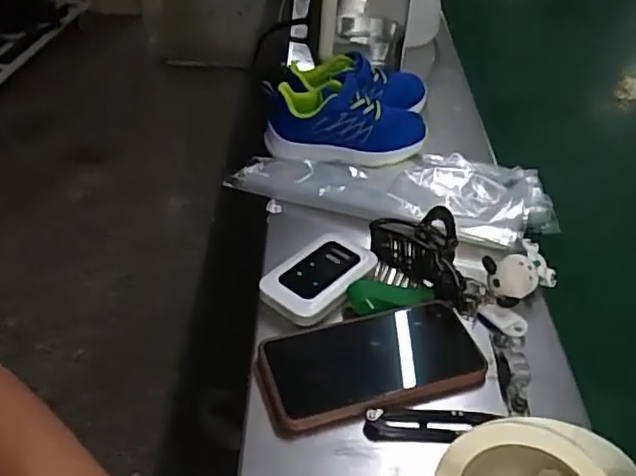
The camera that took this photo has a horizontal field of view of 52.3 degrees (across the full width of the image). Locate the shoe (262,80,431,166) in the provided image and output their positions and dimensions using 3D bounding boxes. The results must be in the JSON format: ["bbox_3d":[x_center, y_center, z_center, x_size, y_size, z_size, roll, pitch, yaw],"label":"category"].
[{"bbox_3d":[0.030,-0.121,0.677,0.167,0.063,0.075,-3,41,-7],"label":"shoe"}]

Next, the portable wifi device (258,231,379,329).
[{"bbox_3d":[0.002,0.028,0.535,0.060,0.019,0.096,27,46,25],"label":"portable wifi device"}]

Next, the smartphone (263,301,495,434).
[{"bbox_3d":[0.040,0.086,0.474,0.163,0.008,0.083,-11,43,-16],"label":"smartphone"}]

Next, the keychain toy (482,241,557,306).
[{"bbox_3d":[0.167,0.028,0.537,0.064,0.033,0.039,-26,49,-30],"label":"keychain toy"}]

